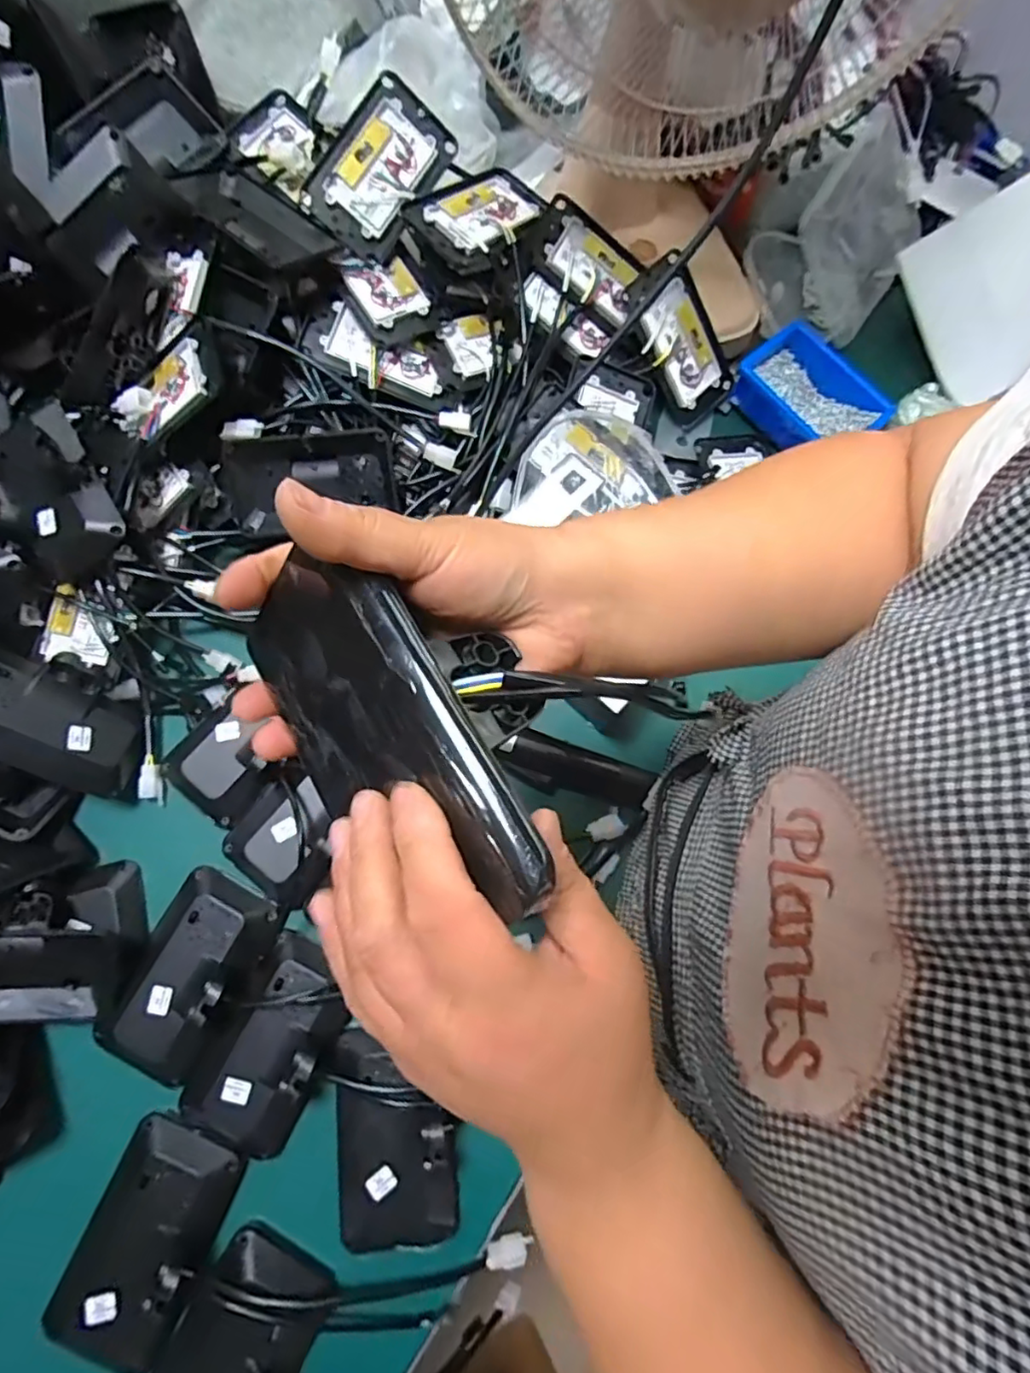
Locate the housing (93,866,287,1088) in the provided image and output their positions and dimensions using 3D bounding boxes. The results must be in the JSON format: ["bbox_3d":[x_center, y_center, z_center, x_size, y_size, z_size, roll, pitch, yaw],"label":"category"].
[{"bbox_3d":[-0.279,0.242,0.513,0.098,0.045,0.158,27,77,5],"label":"housing"}]

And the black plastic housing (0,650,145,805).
[{"bbox_3d":[-0.392,0.031,0.521,0.160,0.029,0.088,33,59,-35],"label":"black plastic housing"}]

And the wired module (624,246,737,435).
[{"bbox_3d":[0.181,-0.373,0.669,0.106,0.025,0.159,-46,122,-8],"label":"wired module"}]

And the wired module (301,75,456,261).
[{"bbox_3d":[-0.130,-0.500,0.589,0.090,0.026,0.159,34,86,-19],"label":"wired module"}]

